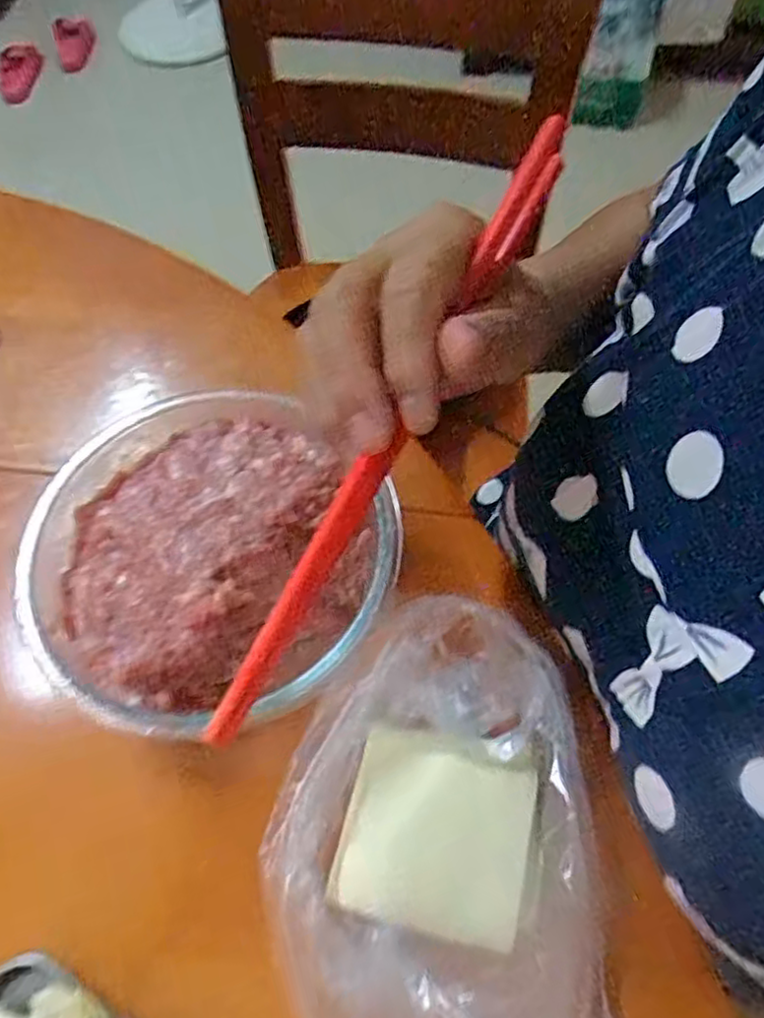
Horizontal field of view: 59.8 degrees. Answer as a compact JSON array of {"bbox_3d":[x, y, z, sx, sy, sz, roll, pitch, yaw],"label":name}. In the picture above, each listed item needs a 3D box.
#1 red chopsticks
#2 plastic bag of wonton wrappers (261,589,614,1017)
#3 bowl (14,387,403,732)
[{"bbox_3d":[0.005,-0.027,0.224,0.010,0.014,0.234,29,87,16],"label":"red chopsticks"},{"bbox_3d":[0.020,0.131,0.284,0.128,0.022,0.185,-4,63,1],"label":"plastic bag of wonton wrappers"},{"bbox_3d":[-0.081,0.027,0.327,0.156,0.073,0.156,-1,63,2],"label":"bowl"}]

